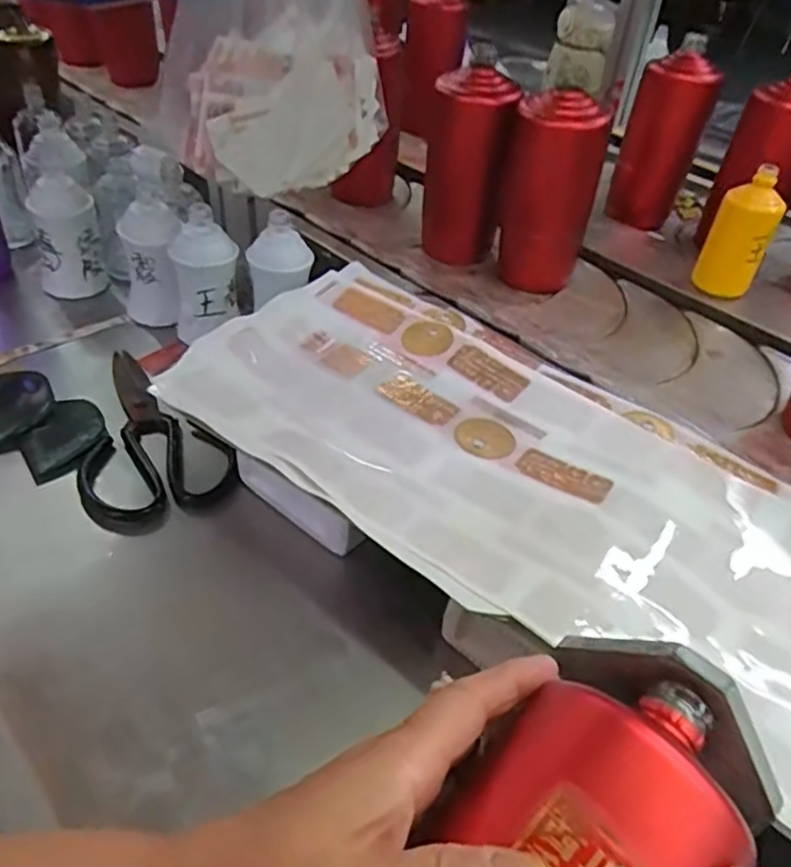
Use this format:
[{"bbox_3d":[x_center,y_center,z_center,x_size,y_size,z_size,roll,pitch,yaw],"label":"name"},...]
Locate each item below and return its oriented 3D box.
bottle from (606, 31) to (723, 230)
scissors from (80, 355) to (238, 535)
[{"bbox_3d":[0.307,-0.339,0.771,0.080,0.178,0.074,27,47,21],"label":"bottle"},{"bbox_3d":[-0.201,-0.002,0.503,0.100,0.012,0.189,-25,51,-29],"label":"scissors"}]

